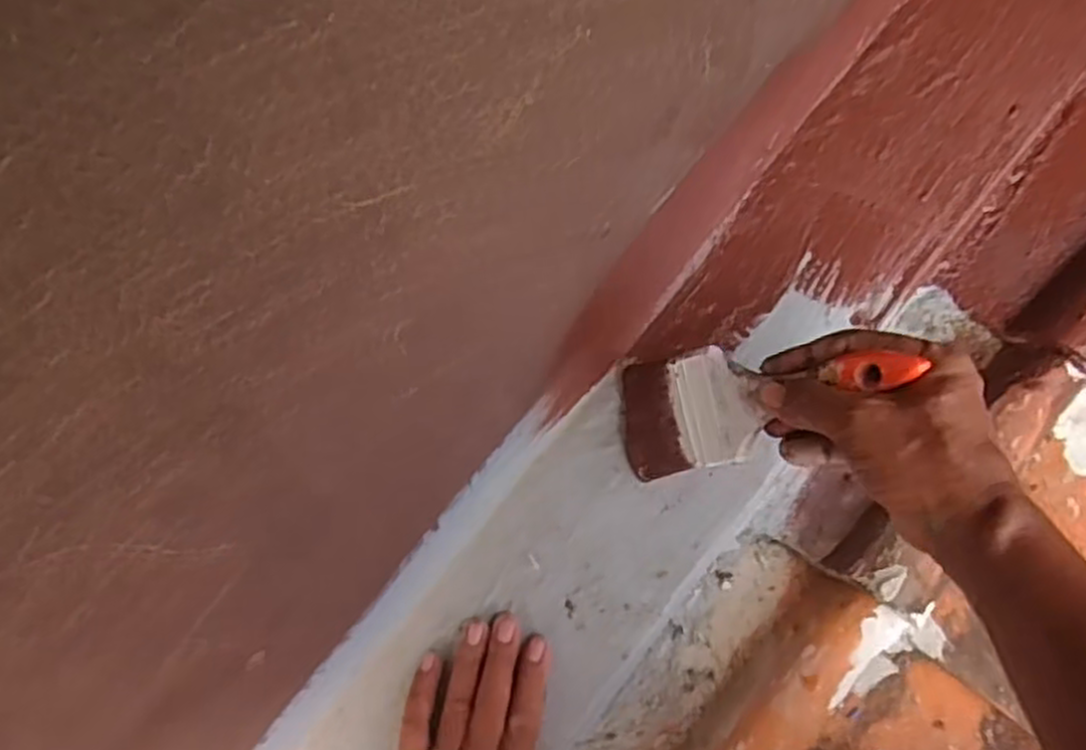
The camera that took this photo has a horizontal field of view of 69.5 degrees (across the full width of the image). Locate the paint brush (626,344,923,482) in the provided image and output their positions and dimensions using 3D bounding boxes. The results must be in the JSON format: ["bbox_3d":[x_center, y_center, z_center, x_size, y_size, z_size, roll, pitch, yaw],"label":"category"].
[{"bbox_3d":[0.122,0.011,0.477,0.010,0.206,0.076,-9,81,-39],"label":"paint brush"}]

